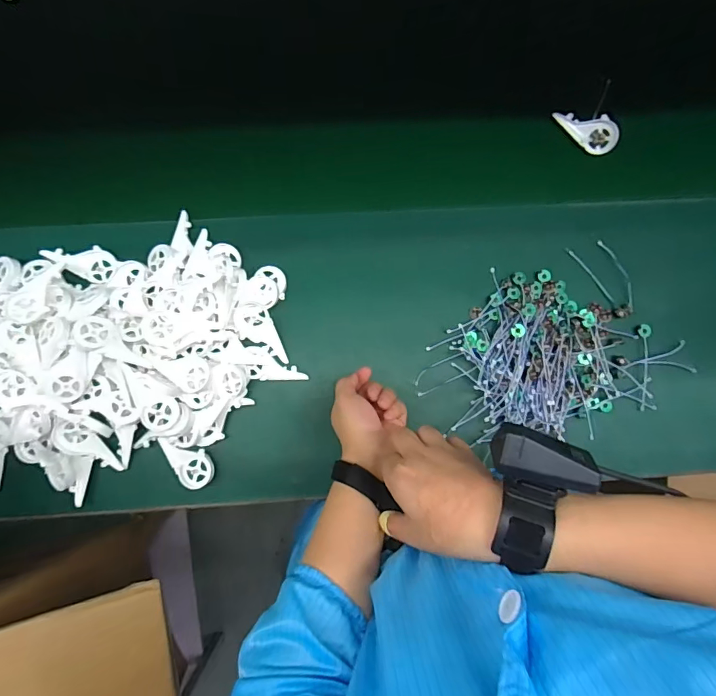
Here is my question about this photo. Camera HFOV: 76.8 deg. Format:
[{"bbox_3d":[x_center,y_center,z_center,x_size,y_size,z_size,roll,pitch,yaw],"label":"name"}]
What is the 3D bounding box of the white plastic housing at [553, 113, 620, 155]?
[{"bbox_3d":[0.335,-0.321,0.655,0.092,0.047,0.007,42,39,-5],"label":"white plastic housing"}]

